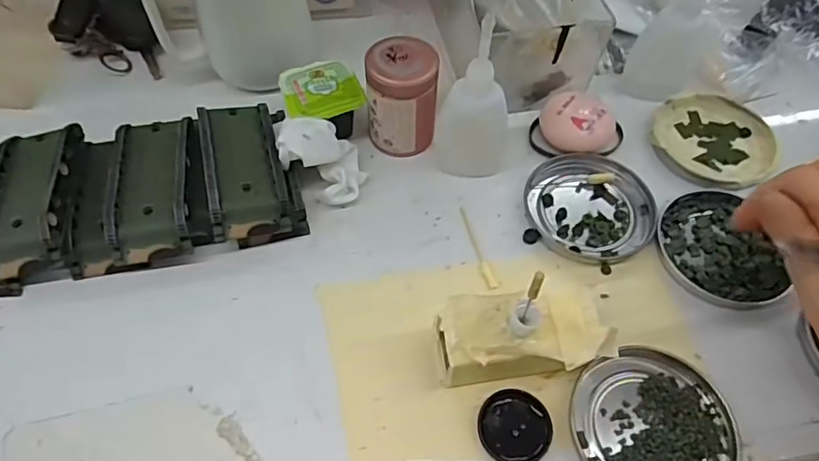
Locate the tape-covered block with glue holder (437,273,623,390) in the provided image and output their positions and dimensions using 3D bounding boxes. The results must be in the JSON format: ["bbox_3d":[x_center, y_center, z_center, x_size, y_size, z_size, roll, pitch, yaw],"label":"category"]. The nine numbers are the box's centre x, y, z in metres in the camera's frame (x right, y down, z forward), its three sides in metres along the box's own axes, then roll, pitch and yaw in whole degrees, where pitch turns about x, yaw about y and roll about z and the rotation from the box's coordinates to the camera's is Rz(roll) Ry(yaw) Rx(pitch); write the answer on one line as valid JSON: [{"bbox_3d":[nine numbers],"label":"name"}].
[{"bbox_3d":[0.056,0.051,0.276,0.087,0.057,0.046,-5,57,-4],"label":"tape-covered block with glue holder"}]

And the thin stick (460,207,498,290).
[{"bbox_3d":[0.040,0.009,0.335,0.006,0.004,0.059,-14,58,-10],"label":"thin stick"}]

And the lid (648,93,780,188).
[{"bbox_3d":[0.207,-0.062,0.380,0.076,0.011,0.078,0,56,-1],"label":"lid"}]

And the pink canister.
[{"bbox_3d":[-0.005,-0.085,0.356,0.044,0.068,0.040,3,56,1],"label":"pink canister"}]

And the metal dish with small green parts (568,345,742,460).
[{"bbox_3d":[0.122,0.098,0.276,0.075,0.009,0.078,0,56,-1],"label":"metal dish with small green parts"}]

